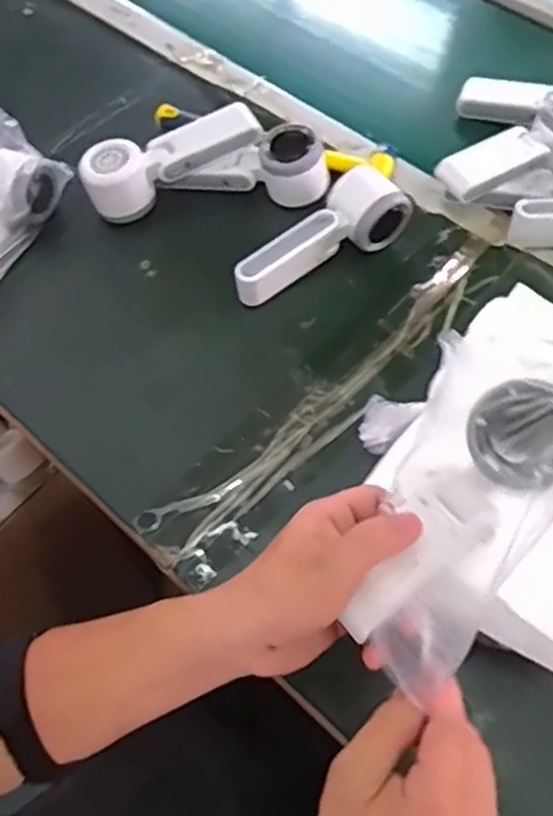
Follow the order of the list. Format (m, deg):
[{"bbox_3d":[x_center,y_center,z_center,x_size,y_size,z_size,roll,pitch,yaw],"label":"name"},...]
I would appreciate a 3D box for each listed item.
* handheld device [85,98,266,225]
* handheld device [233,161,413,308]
[{"bbox_3d":[-0.098,-0.229,0.685,0.169,0.057,0.064,-24,62,-13],"label":"handheld device"},{"bbox_3d":[0.035,-0.148,0.630,0.162,0.055,0.057,-31,64,-16],"label":"handheld device"}]

